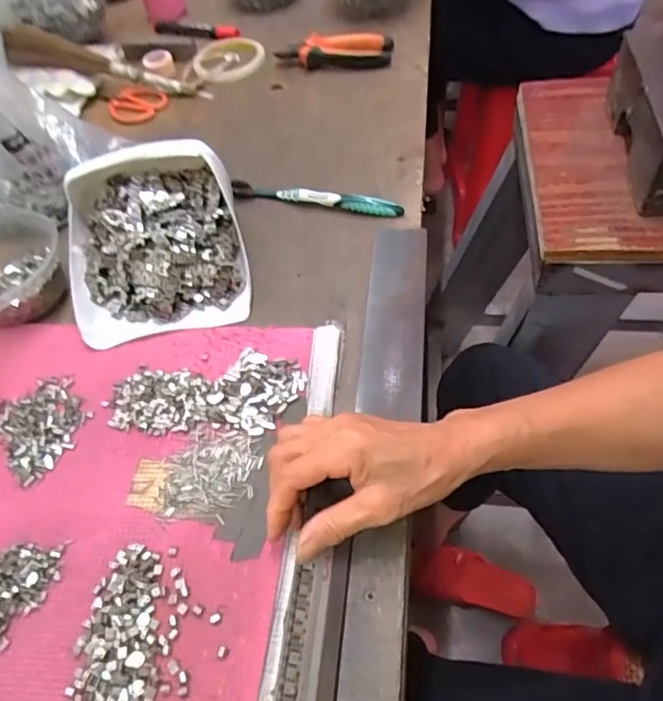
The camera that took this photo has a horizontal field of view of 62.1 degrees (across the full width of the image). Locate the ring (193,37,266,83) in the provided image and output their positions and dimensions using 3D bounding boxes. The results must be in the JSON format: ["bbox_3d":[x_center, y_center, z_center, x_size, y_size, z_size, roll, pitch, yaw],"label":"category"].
[{"bbox_3d":[-0.137,-0.395,0.746,0.091,0.014,0.103,-24,55,-9],"label":"ring"}]

